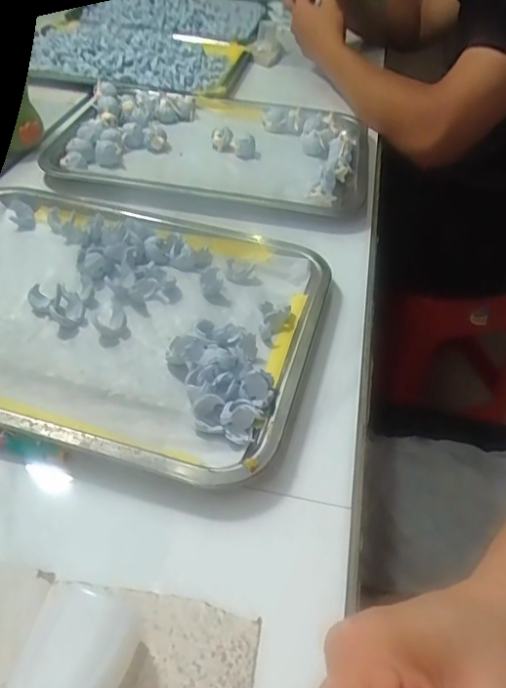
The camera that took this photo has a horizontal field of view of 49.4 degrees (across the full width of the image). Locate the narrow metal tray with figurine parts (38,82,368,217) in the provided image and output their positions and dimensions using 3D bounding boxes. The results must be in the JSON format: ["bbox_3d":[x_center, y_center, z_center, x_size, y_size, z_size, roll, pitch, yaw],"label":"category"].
[{"bbox_3d":[-0.046,-0.243,0.649,0.355,0.027,0.259,11,44,5],"label":"narrow metal tray with figurine parts"}]

